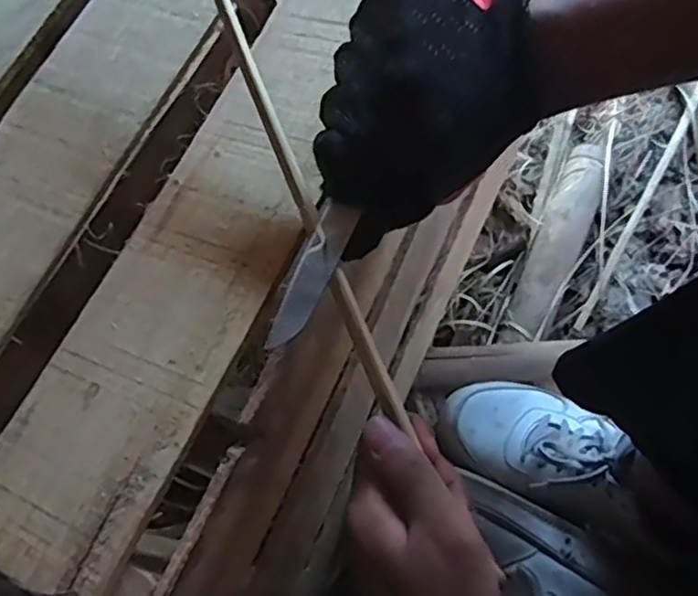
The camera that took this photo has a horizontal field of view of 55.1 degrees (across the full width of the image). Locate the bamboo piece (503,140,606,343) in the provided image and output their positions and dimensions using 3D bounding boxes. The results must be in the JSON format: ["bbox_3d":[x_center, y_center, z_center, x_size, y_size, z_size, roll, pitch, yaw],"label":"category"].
[{"bbox_3d":[0.247,-0.068,0.792,0.054,0.040,0.277,25,73,9],"label":"bamboo piece"}]

